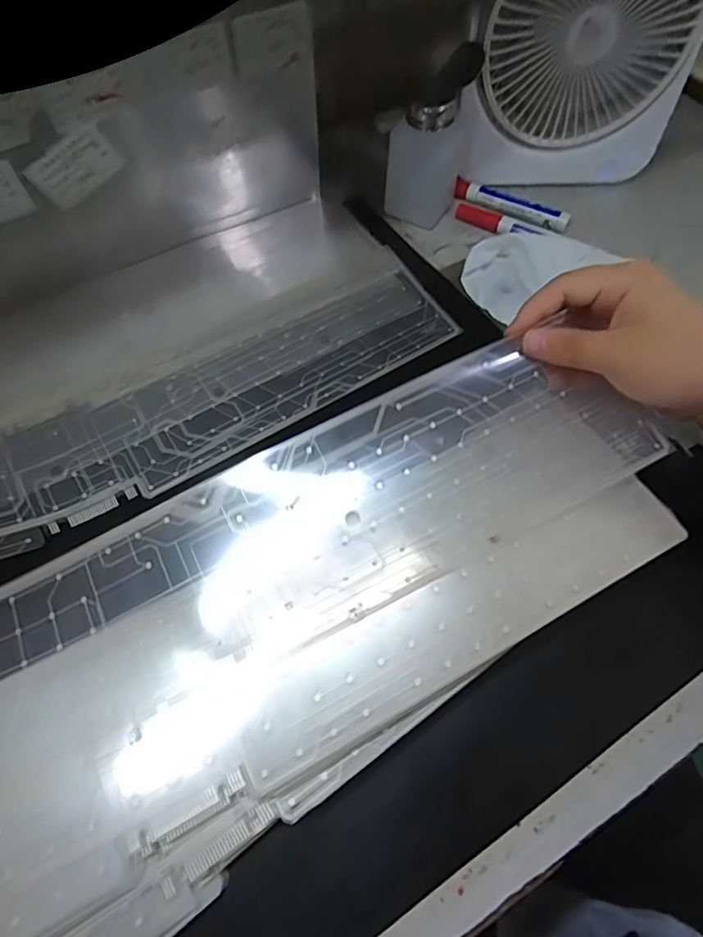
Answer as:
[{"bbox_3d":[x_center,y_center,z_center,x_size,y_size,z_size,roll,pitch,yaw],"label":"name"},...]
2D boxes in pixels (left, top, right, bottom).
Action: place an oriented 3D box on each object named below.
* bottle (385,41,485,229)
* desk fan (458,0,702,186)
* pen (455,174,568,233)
[{"bbox_3d":[0.068,-0.285,0.447,0.054,0.108,0.071,19,64,10],"label":"bottle"},{"bbox_3d":[0.192,-0.340,0.441,0.183,0.175,0.054,-4,63,-1],"label":"desk fan"},{"bbox_3d":[0.152,-0.252,0.496,0.111,0.014,0.016,25,66,13],"label":"pen"}]

